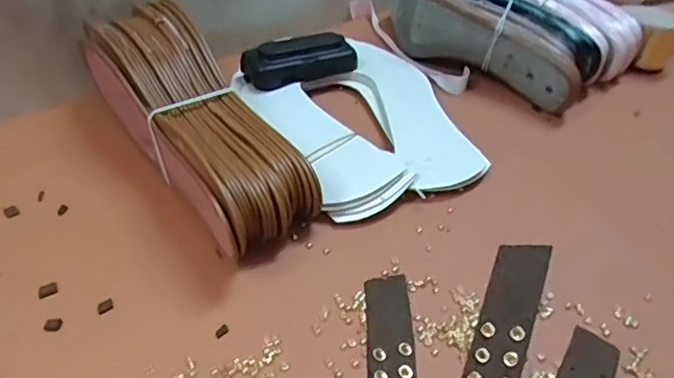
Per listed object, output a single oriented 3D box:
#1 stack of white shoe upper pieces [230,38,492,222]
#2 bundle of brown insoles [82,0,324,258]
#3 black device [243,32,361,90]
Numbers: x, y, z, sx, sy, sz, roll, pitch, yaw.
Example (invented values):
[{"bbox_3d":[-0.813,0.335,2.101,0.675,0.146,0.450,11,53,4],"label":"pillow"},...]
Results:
[{"bbox_3d":[0.017,-0.061,0.517,0.173,0.022,0.216,-11,45,-18],"label":"stack of white shoe upper pieces"},{"bbox_3d":[-0.111,-0.051,0.443,0.083,0.084,0.236,-24,50,-29],"label":"bundle of brown insoles"},{"bbox_3d":[-0.033,-0.124,0.555,0.106,0.024,0.049,-17,47,-23],"label":"black device"}]

